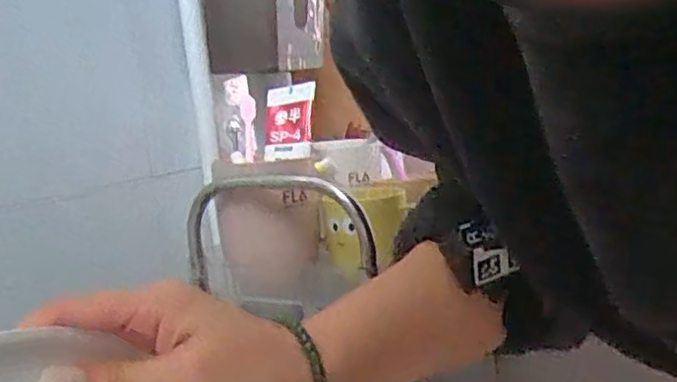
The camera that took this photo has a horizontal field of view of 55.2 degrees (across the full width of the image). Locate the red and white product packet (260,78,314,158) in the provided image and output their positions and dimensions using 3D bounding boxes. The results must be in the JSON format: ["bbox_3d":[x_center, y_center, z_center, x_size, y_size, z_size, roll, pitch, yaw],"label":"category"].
[{"bbox_3d":[-0.048,-0.064,0.592,0.052,0.071,0.016,-2,-20,29],"label":"red and white product packet"}]

